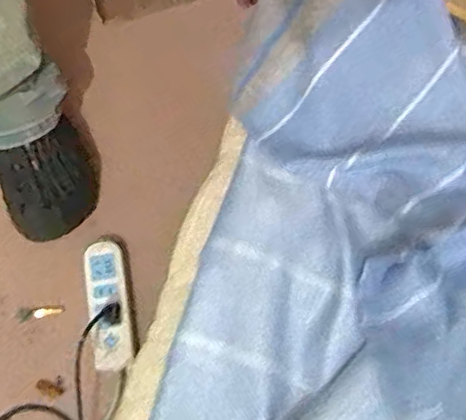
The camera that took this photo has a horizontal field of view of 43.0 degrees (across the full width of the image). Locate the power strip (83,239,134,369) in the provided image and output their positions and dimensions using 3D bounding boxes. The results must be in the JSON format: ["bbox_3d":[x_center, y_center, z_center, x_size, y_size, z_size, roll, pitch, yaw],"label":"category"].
[{"bbox_3d":[-0.169,0.128,0.797,0.055,0.029,0.168,-12,75,0],"label":"power strip"}]

